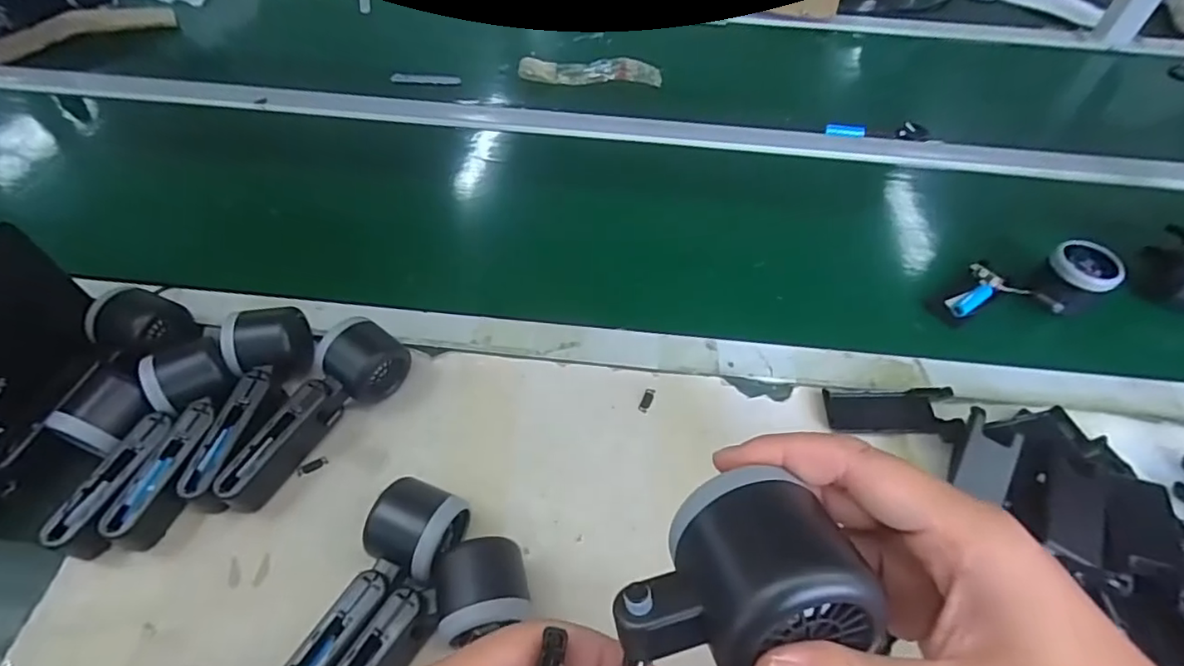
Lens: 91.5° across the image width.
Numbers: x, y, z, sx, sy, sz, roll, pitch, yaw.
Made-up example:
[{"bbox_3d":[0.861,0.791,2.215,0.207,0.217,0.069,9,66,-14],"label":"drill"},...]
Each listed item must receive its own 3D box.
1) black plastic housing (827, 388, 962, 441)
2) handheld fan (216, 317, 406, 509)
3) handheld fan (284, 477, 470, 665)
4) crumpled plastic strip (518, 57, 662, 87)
[{"bbox_3d":[0.248,0.067,0.482,0.101,0.011,0.046,1,55,9],"label":"black plastic housing"},{"bbox_3d":[-0.221,0.061,0.456,0.055,0.053,0.162,29,57,18],"label":"handheld fan"},{"bbox_3d":[-0.139,0.178,0.372,0.064,0.053,0.164,19,54,12],"label":"handheld fan"},{"bbox_3d":[-0.002,-0.370,0.812,0.197,0.022,0.038,5,53,2],"label":"crumpled plastic strip"}]

